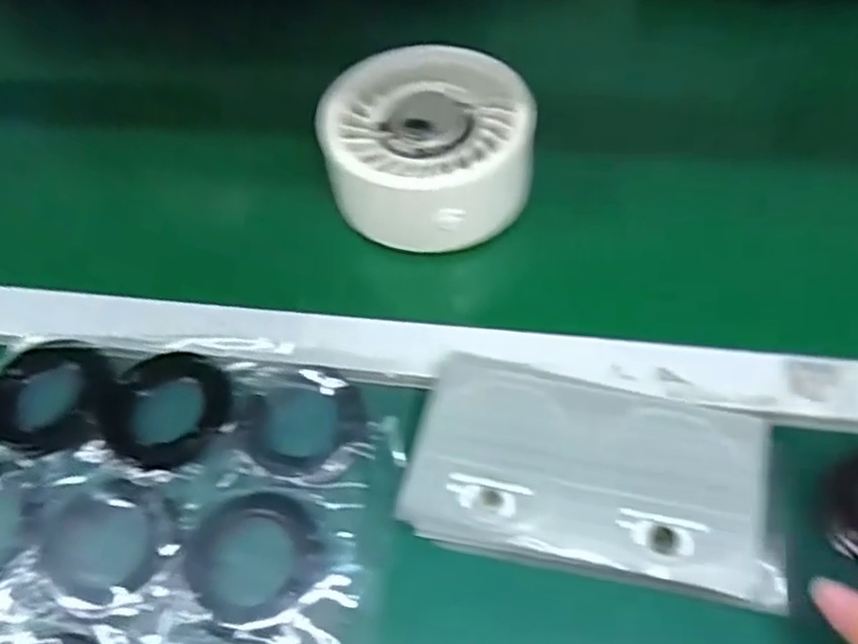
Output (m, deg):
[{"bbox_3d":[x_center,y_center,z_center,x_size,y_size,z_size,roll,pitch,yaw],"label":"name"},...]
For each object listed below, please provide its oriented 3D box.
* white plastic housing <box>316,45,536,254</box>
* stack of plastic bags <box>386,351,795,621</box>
[{"bbox_3d":[0.001,-0.121,0.508,0.138,0.057,0.146,-7,56,0],"label":"white plastic housing"},{"bbox_3d":[0.085,0.083,0.389,0.183,0.033,0.103,10,57,11],"label":"stack of plastic bags"}]

